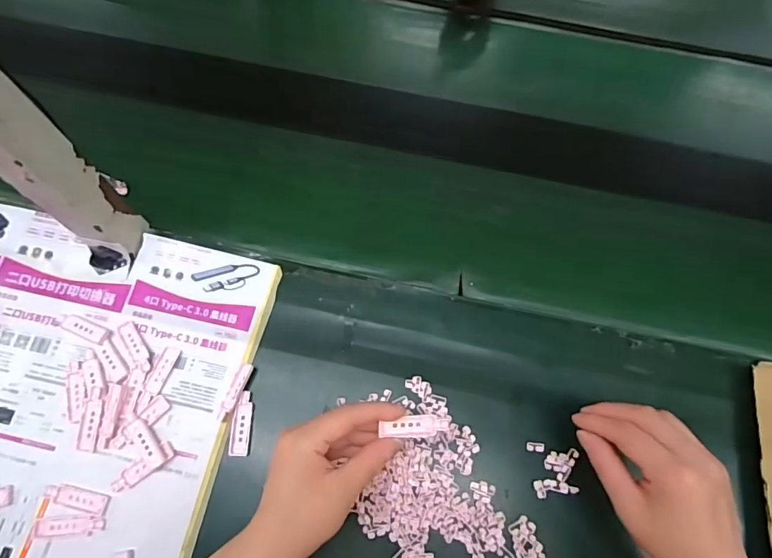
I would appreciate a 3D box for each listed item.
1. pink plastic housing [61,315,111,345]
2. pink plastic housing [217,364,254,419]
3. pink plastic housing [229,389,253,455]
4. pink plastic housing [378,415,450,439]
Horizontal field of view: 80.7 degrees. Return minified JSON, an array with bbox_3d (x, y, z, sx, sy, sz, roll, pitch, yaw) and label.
[{"bbox_3d":[-0.281,0.046,0.424,0.050,0.006,0.015,21,70,7],"label":"pink plastic housing"},{"bbox_3d":[-0.134,0.101,0.408,0.012,0.005,0.051,23,71,7],"label":"pink plastic housing"},{"bbox_3d":[-0.128,0.129,0.405,0.016,0.004,0.054,2,69,0],"label":"pink plastic housing"},{"bbox_3d":[0.022,0.114,0.349,0.053,0.004,0.016,-2,69,-11],"label":"pink plastic housing"}]

